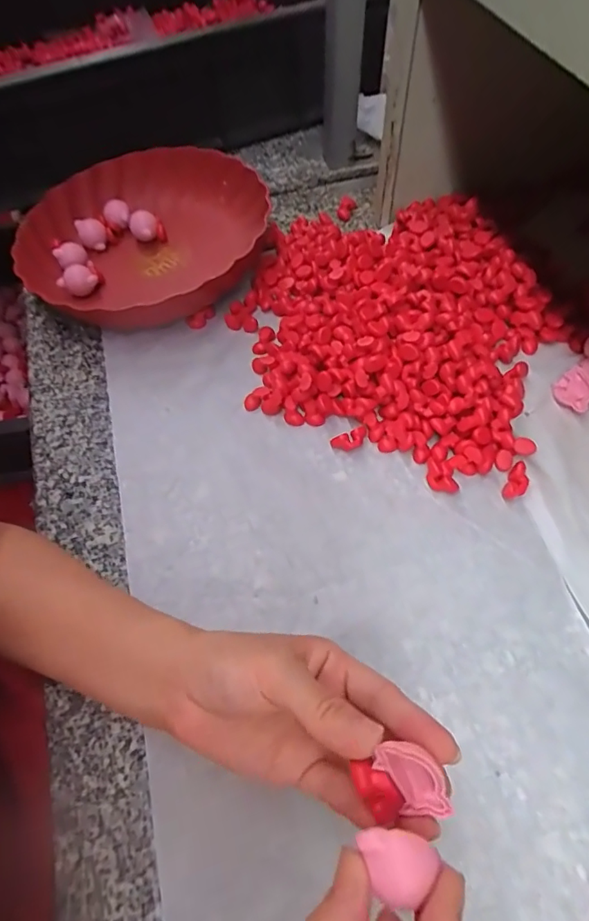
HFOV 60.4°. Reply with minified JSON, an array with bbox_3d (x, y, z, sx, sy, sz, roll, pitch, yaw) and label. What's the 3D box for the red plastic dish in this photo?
[{"bbox_3d":[-0.146,-0.224,0.504,0.232,0.050,0.240,-1,60,1],"label":"red plastic dish"}]

